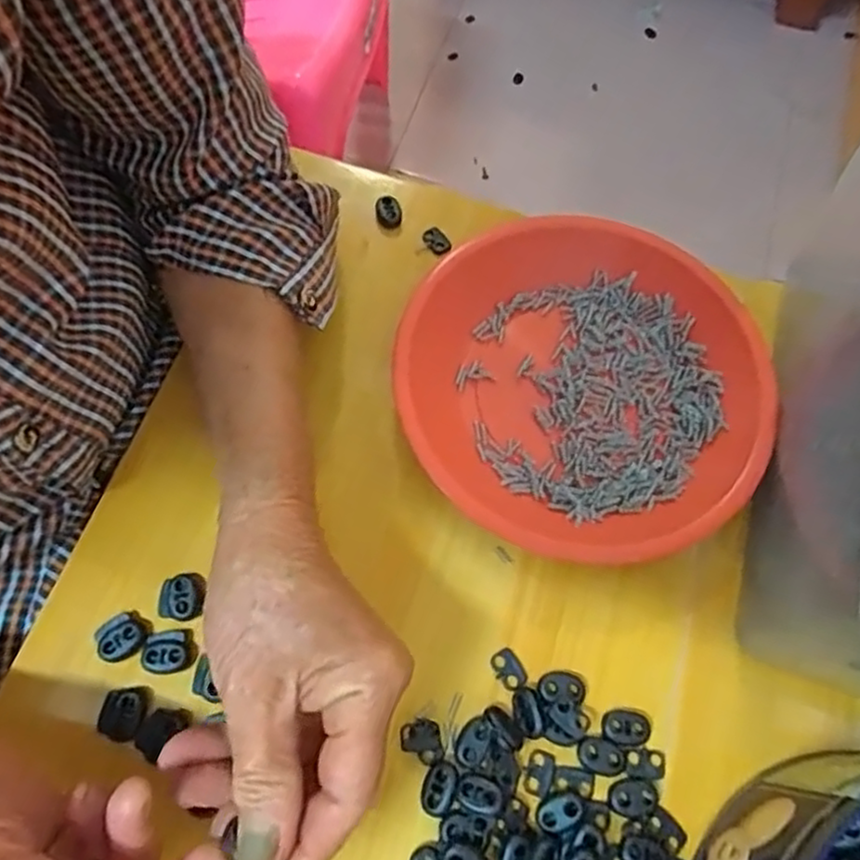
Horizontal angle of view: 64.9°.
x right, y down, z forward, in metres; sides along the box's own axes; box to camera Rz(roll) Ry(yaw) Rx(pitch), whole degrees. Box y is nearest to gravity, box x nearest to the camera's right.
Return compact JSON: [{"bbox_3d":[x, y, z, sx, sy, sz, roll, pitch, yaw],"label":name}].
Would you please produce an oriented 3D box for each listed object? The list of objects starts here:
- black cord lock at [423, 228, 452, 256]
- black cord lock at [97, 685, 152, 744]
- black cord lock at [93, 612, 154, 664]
[{"bbox_3d":[0.004,-0.114,0.412,0.011,0.008,0.019,-37,74,-16],"label":"black cord lock"},{"bbox_3d":[-0.137,0.125,0.302,0.019,0.007,0.023,17,69,4],"label":"black cord lock"},{"bbox_3d":[-0.142,0.096,0.313,0.023,0.008,0.019,-40,75,-16],"label":"black cord lock"}]

